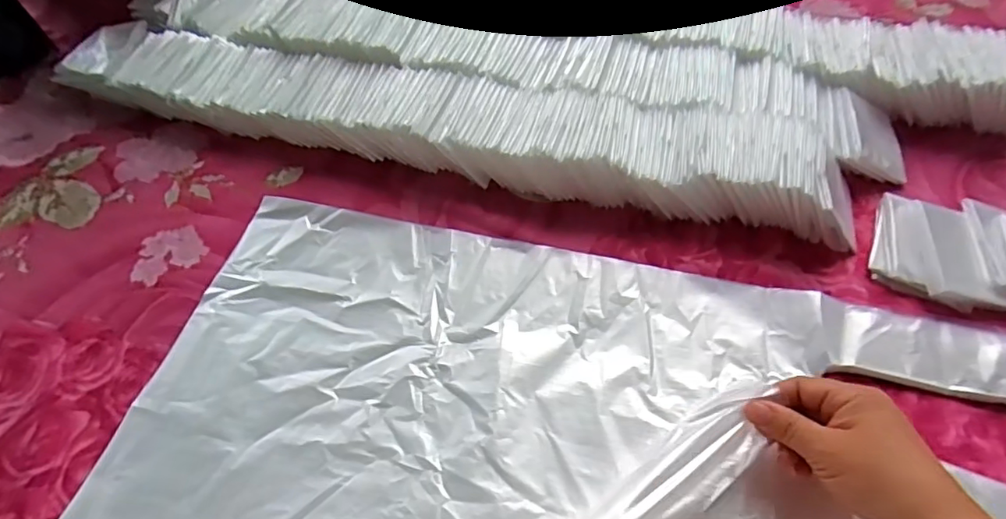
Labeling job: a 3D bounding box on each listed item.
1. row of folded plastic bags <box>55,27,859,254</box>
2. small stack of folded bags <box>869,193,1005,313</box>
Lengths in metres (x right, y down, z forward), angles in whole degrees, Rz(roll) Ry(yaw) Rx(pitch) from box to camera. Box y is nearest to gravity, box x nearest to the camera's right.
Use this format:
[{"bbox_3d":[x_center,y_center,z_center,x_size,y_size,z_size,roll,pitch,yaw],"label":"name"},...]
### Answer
[{"bbox_3d":[-0.064,-0.133,0.496,0.728,0.042,0.094,12,60,10],"label":"row of folded plastic bags"},{"bbox_3d":[0.376,-0.004,0.413,0.151,0.019,0.096,16,60,12],"label":"small stack of folded bags"}]

